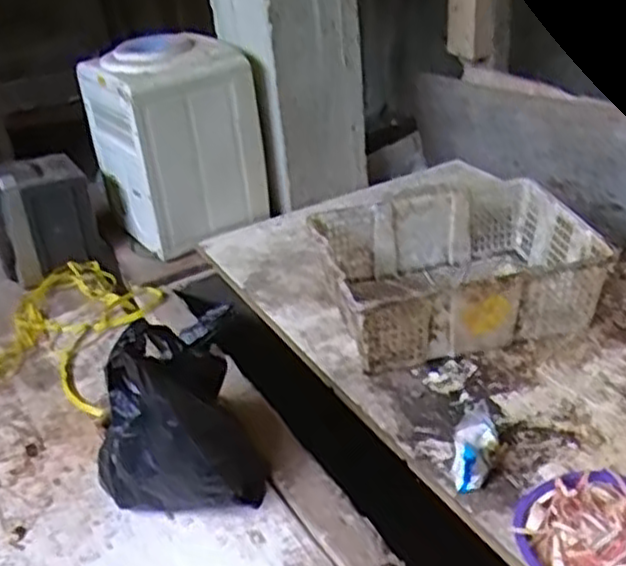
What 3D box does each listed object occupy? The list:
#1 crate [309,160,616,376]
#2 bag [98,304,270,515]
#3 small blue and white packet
[{"bbox_3d":[0.254,-0.035,1.454,0.455,0.173,0.378,-9,31,-9],"label":"crate"},{"bbox_3d":[-0.195,0.205,1.103,0.230,0.291,0.188,-14,32,-18],"label":"bag"},{"bbox_3d":[0.236,0.235,1.109,0.062,0.067,0.141,7,46,18],"label":"small blue and white packet"}]

